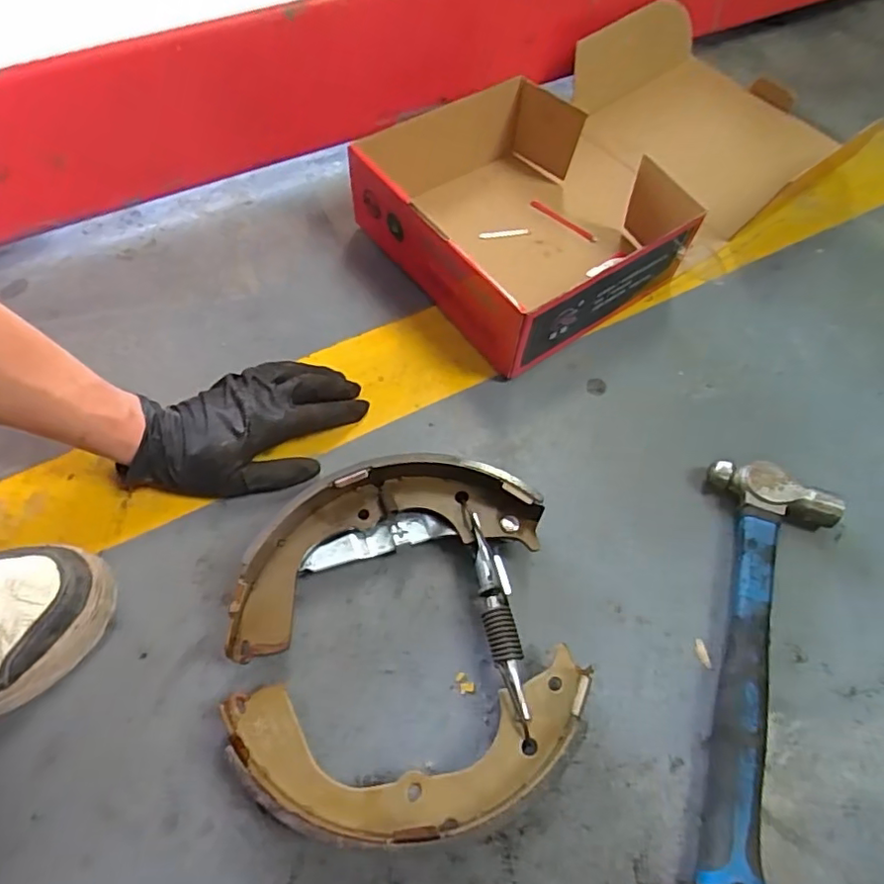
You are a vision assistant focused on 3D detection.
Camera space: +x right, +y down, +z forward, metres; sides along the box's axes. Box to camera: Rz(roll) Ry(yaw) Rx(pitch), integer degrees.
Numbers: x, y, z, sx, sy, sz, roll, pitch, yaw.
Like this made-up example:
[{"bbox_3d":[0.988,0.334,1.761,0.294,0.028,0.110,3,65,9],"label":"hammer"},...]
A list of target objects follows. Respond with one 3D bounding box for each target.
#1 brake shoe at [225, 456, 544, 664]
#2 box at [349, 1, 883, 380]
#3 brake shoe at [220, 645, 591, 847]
[{"bbox_3d":[-0.048,0.074,0.444,0.235,0.057,0.096,-19,64,-12],"label":"brake shoe"},{"bbox_3d":[0.186,-0.309,0.643,0.521,0.099,0.288,-34,67,-18],"label":"box"},{"bbox_3d":[-0.019,0.196,0.373,0.227,0.057,0.093,-6,62,-5],"label":"brake shoe"}]

